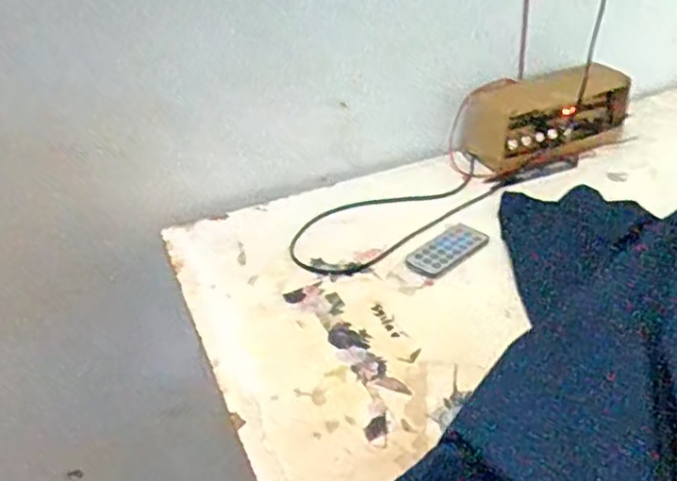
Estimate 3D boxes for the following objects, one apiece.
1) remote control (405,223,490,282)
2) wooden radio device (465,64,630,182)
[{"bbox_3d":[0.106,0.008,0.635,0.088,0.005,0.044,-29,40,-31],"label":"remote control"},{"bbox_3d":[0.248,-0.149,0.778,0.183,0.086,0.087,-18,35,-17],"label":"wooden radio device"}]

